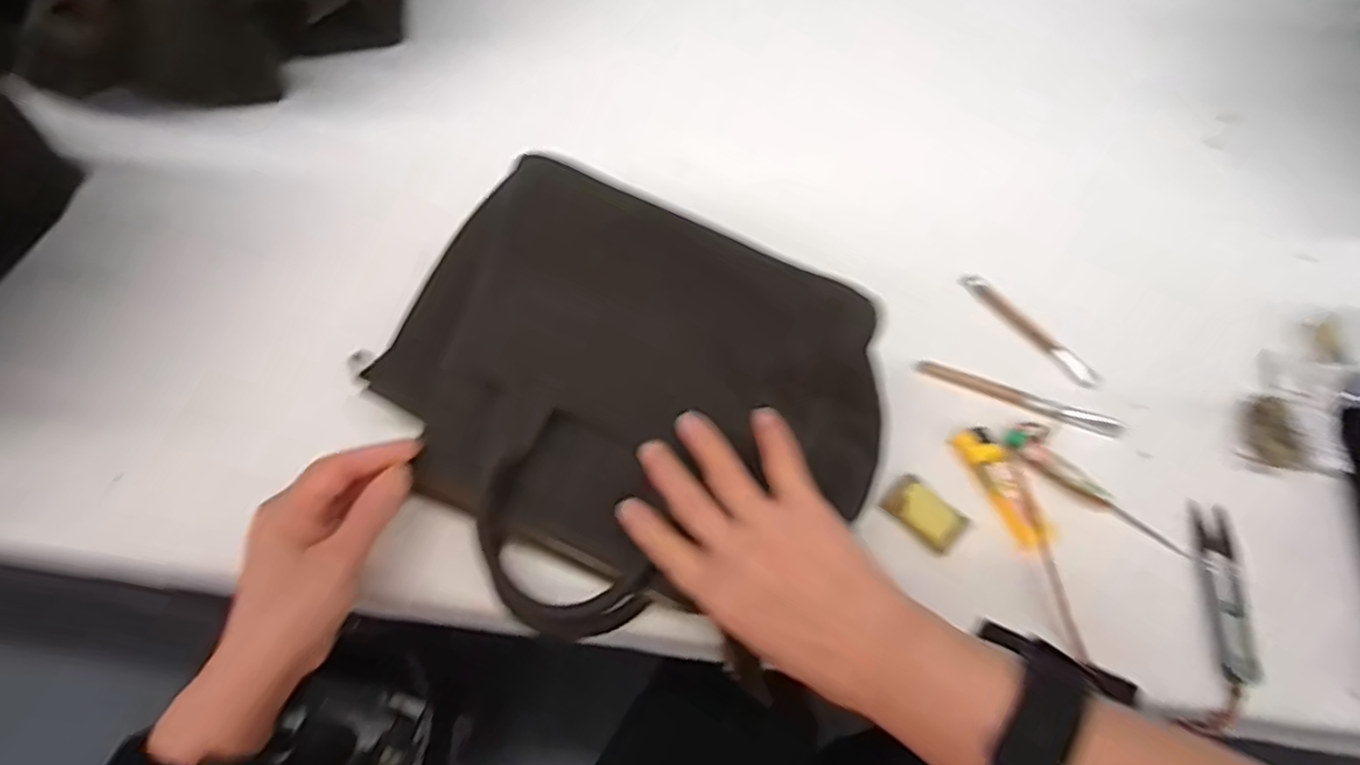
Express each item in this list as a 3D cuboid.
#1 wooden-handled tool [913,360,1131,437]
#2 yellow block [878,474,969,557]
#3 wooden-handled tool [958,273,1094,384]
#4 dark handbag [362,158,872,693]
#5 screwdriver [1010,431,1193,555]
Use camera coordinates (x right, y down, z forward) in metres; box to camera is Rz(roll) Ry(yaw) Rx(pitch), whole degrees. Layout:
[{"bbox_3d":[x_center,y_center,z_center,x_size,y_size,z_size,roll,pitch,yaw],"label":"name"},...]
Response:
[{"bbox_3d":[0.225,0.010,0.450,0.128,0.011,0.016,20,65,10],"label":"wooden-handled tool"},{"bbox_3d":[0.150,0.080,0.414,0.046,0.005,0.030,40,70,19],"label":"yellow block"},{"bbox_3d":[0.246,-0.039,0.477,0.013,0.013,0.112,-33,67,-15],"label":"wooden-handled tool"},{"bbox_3d":[-0.041,0.017,0.390,0.286,0.102,0.216,25,66,12],"label":"dark handbag"},{"bbox_3d":[0.251,0.067,0.412,0.020,0.010,0.112,-38,69,-18],"label":"screwdriver"}]

